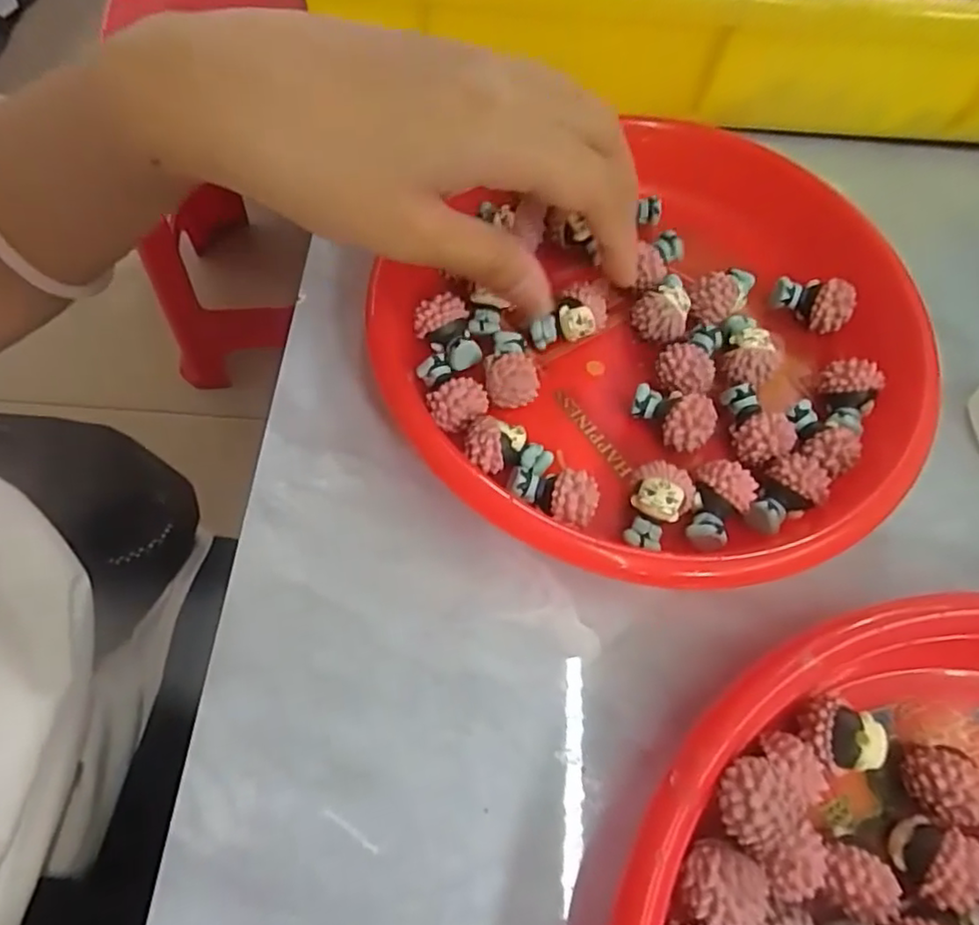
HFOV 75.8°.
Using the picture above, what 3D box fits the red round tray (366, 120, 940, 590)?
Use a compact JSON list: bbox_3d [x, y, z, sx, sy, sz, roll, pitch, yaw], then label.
[{"bbox_3d":[0.063,-0.048,0.229,0.198,0.041,0.182,-29,69,-10],"label":"red round tray"}]

